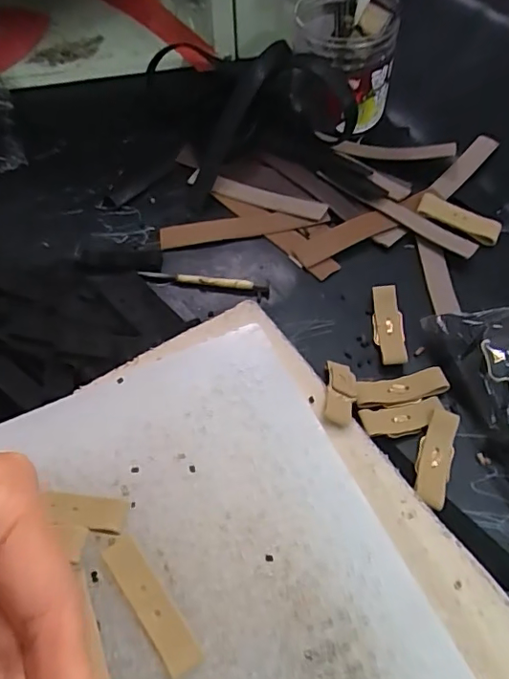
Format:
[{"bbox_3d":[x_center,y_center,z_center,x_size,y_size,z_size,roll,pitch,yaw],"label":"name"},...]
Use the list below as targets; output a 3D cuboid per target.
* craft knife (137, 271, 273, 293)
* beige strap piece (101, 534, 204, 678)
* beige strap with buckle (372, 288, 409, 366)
[{"bbox_3d":[-0.036,-0.042,0.381,0.091,0.007,0.006,5,57,5],"label":"craft knife"},{"bbox_3d":[-0.044,0.112,0.226,0.015,0.005,0.060,-33,61,-19],"label":"beige strap piece"},{"bbox_3d":[0.088,-0.010,0.355,0.020,0.005,0.059,-8,61,17],"label":"beige strap with buckle"}]

